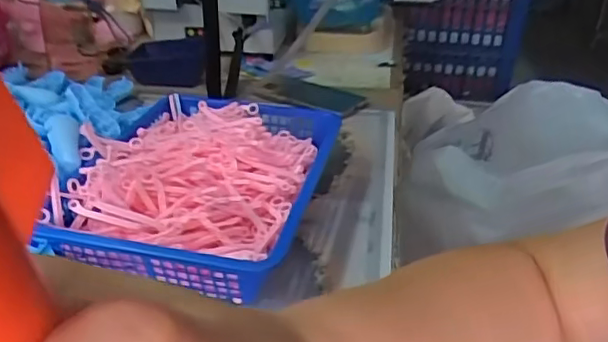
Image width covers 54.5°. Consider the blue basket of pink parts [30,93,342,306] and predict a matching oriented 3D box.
[{"bbox_3d":[-0.094,0.008,0.572,0.222,0.080,0.304,8,29,11],"label":"blue basket of pink parts"}]

